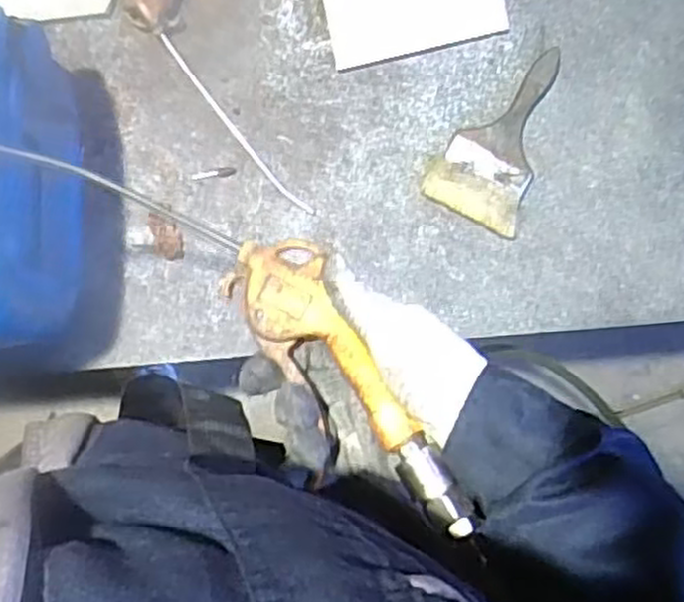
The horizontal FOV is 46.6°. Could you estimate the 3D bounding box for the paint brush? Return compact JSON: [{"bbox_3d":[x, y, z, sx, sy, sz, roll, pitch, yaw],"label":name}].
[{"bbox_3d":[0.174,-0.170,0.815,0.098,0.018,0.190,31,88,0],"label":"paint brush"}]

